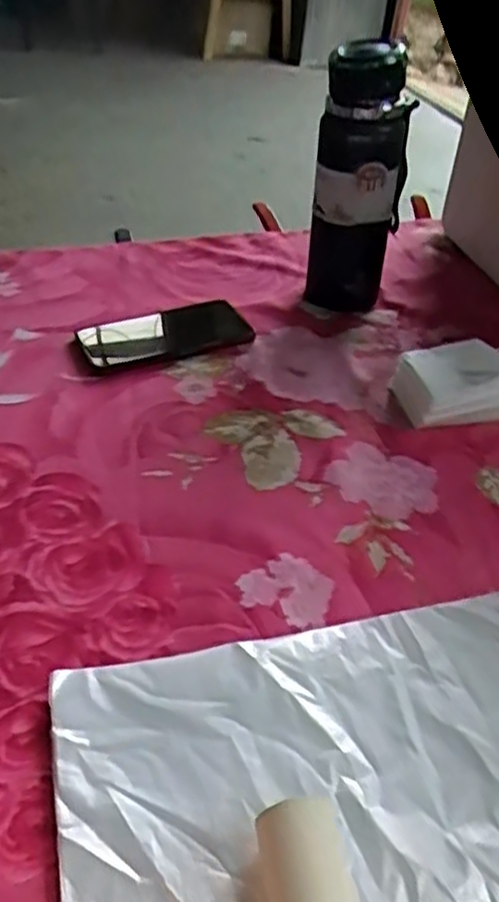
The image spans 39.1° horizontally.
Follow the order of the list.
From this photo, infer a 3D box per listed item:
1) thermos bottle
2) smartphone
[{"bbox_3d":[0.103,-0.249,0.666,0.081,0.247,0.063,8,41,6],"label":"thermos bottle"},{"bbox_3d":[-0.083,-0.115,0.686,0.160,0.013,0.080,-16,44,-20],"label":"smartphone"}]

